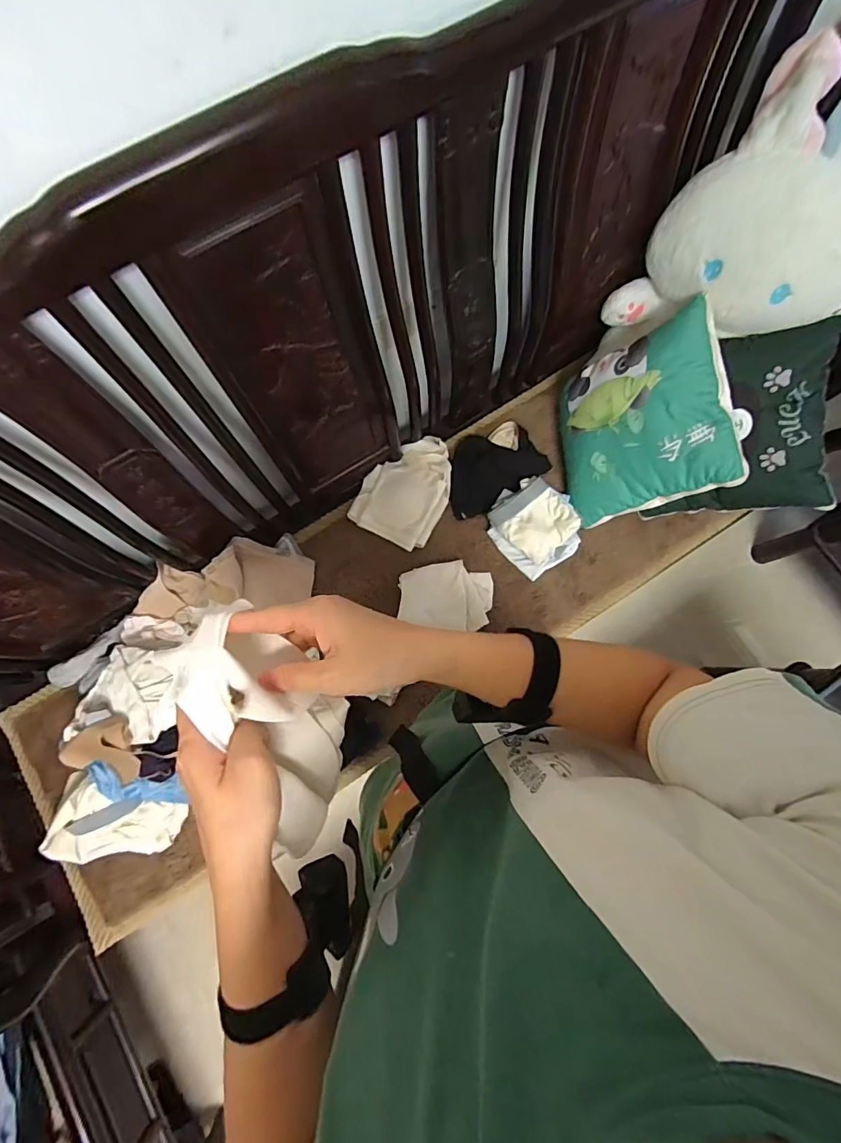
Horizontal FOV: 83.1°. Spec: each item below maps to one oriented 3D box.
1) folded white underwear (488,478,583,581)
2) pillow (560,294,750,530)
[{"bbox_3d":[0.244,-0.096,0.999,0.175,0.057,0.178,-36,81,-6],"label":"folded white underwear"},{"bbox_3d":[0.419,-0.286,0.924,0.316,0.086,0.325,-16,82,39],"label":"pillow"}]

